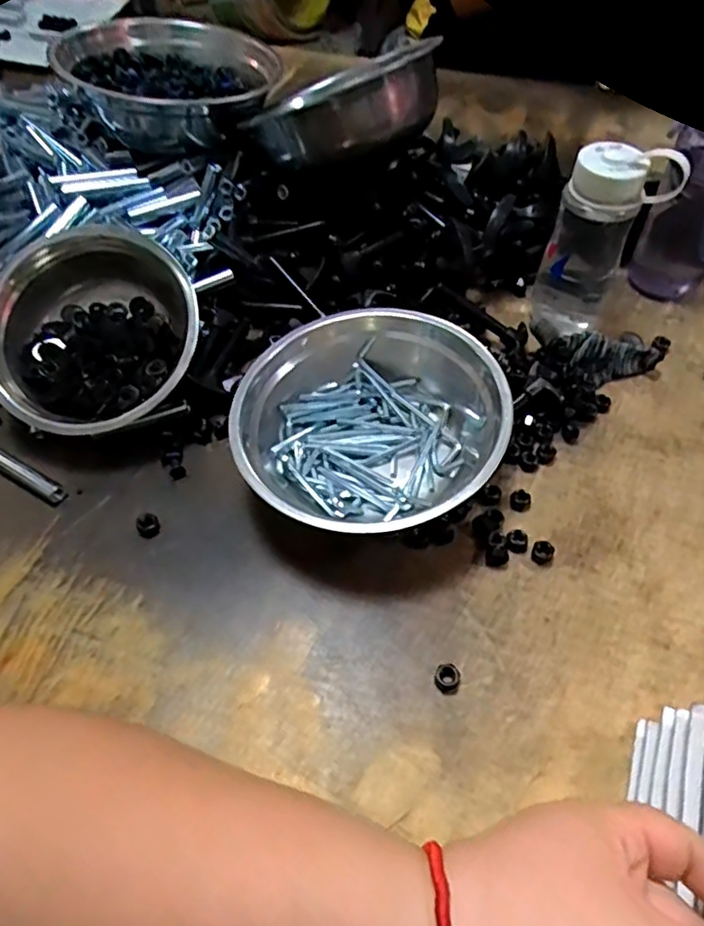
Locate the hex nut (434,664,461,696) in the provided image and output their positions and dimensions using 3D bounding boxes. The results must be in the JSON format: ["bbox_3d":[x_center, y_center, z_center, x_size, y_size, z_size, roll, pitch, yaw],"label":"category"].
[{"bbox_3d":[0.065,0.147,0.428,0.018,0.007,0.020,13,54,13],"label":"hex nut"}]

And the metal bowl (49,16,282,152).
[{"bbox_3d":[-0.210,-0.449,0.732,0.209,0.076,0.209,-1,55,1],"label":"metal bowl"}]

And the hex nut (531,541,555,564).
[{"bbox_3d":[0.147,0.069,0.483,0.016,0.010,0.016,20,56,18],"label":"hex nut"}]

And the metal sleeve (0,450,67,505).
[{"bbox_3d":[-0.284,0.008,0.541,0.095,0.012,0.014,26,58,21],"label":"metal sleeve"}]

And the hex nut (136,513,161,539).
[{"bbox_3d":[-0.165,0.050,0.508,0.018,0.005,0.021,-21,54,-12],"label":"hex nut"}]

